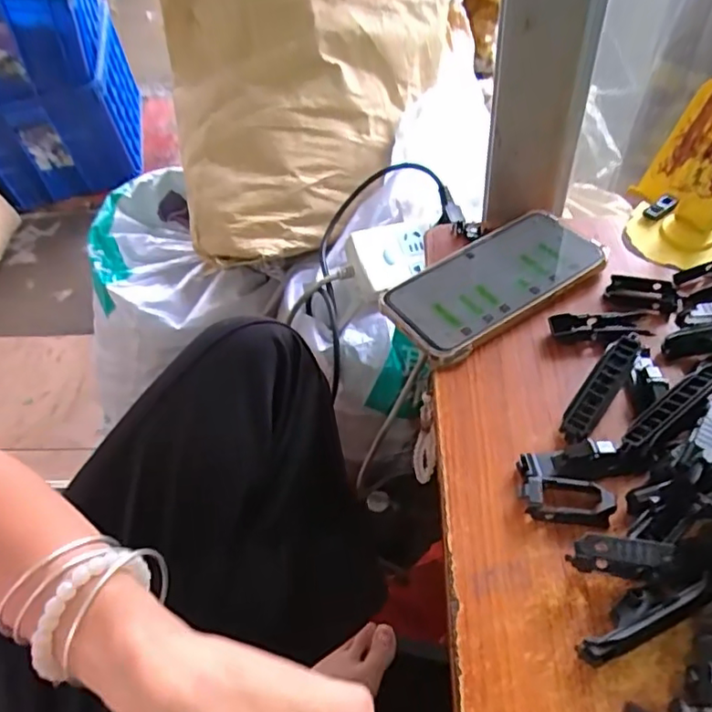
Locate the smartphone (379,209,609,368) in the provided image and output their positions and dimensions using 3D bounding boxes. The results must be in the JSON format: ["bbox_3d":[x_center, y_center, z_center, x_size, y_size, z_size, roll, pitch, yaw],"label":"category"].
[{"bbox_3d":[0.106,-0.058,0.448,0.174,0.015,0.082,-30,53,-18],"label":"smartphone"}]

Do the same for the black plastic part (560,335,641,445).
[{"bbox_3d":[0.152,0.020,0.364,0.018,0.007,0.080,31,75,28],"label":"black plastic part"}]

